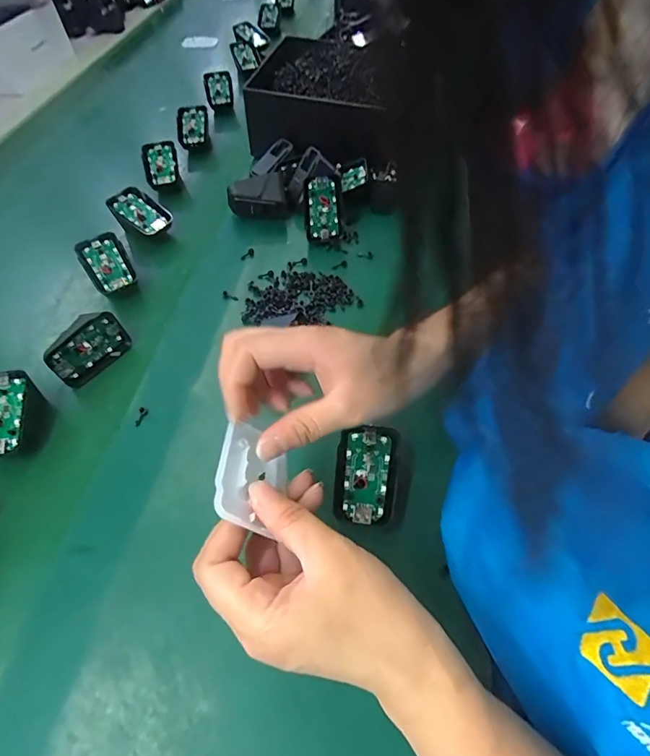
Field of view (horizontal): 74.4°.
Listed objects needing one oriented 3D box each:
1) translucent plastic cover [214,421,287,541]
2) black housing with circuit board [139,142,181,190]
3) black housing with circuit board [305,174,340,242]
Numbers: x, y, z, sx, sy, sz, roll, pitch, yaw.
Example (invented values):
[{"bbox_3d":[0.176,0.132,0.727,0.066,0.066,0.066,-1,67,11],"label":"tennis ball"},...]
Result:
[{"bbox_3d":[-0.039,0.053,0.235,0.040,0.007,0.063,27,34,-20],"label":"translucent plastic cover"},{"bbox_3d":[-0.218,-0.283,0.572,0.045,0.014,0.064,-15,86,-13],"label":"black housing with circuit board"},{"bbox_3d":[-0.003,-0.190,0.484,0.040,0.068,0.009,-4,29,-7],"label":"black housing with circuit board"}]

